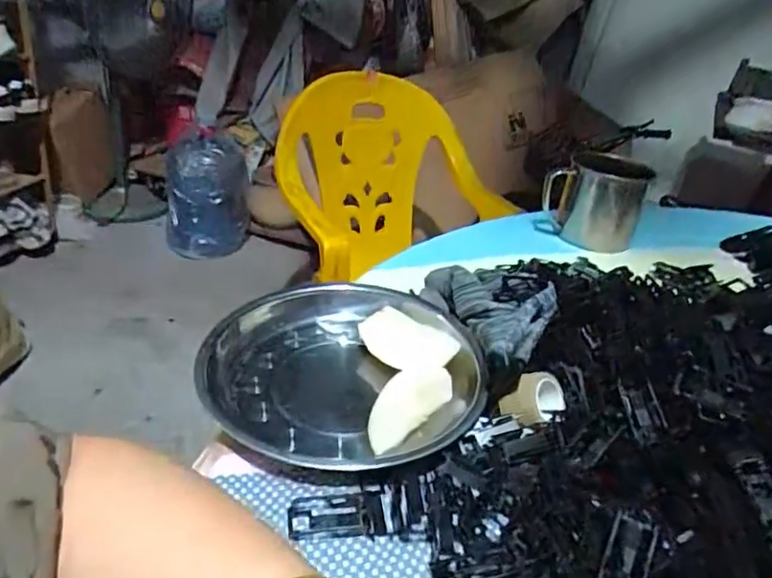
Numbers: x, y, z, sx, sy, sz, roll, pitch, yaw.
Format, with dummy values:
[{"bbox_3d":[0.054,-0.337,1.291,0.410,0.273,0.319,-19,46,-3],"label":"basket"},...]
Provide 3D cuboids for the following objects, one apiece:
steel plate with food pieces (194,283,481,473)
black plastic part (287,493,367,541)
[{"bbox_3d":[-0.029,0.057,0.394,0.173,0.042,0.185,6,29,-3],"label":"steel plate with food pieces"},{"bbox_3d":[-0.031,0.120,0.304,0.039,0.008,0.023,2,30,-9],"label":"black plastic part"}]

